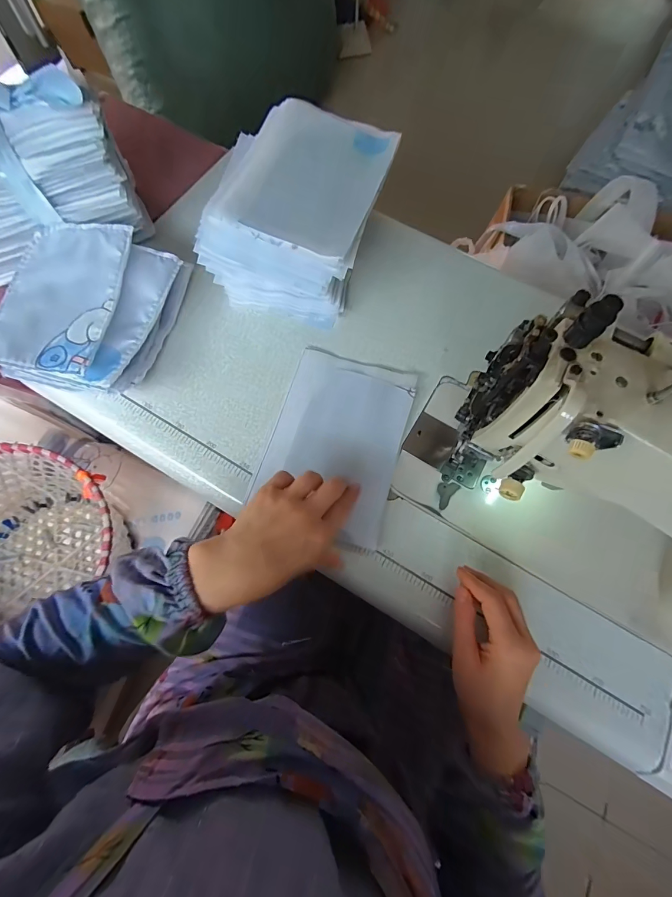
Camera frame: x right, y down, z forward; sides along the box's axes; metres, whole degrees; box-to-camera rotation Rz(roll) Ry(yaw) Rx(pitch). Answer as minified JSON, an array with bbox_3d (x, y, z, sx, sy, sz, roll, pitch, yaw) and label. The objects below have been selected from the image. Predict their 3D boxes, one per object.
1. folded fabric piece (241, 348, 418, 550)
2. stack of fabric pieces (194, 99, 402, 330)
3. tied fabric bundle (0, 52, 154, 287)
[{"bbox_3d":[0.002,-0.014,0.457,0.158,0.010,0.227,17,70,3],"label":"folded fabric piece"},{"bbox_3d":[-0.051,-0.311,0.493,0.201,0.134,0.225,18,70,4],"label":"stack of fabric pieces"},{"bbox_3d":[-0.391,-0.346,0.440,0.238,0.191,0.136,-22,73,-10],"label":"tied fabric bundle"}]

